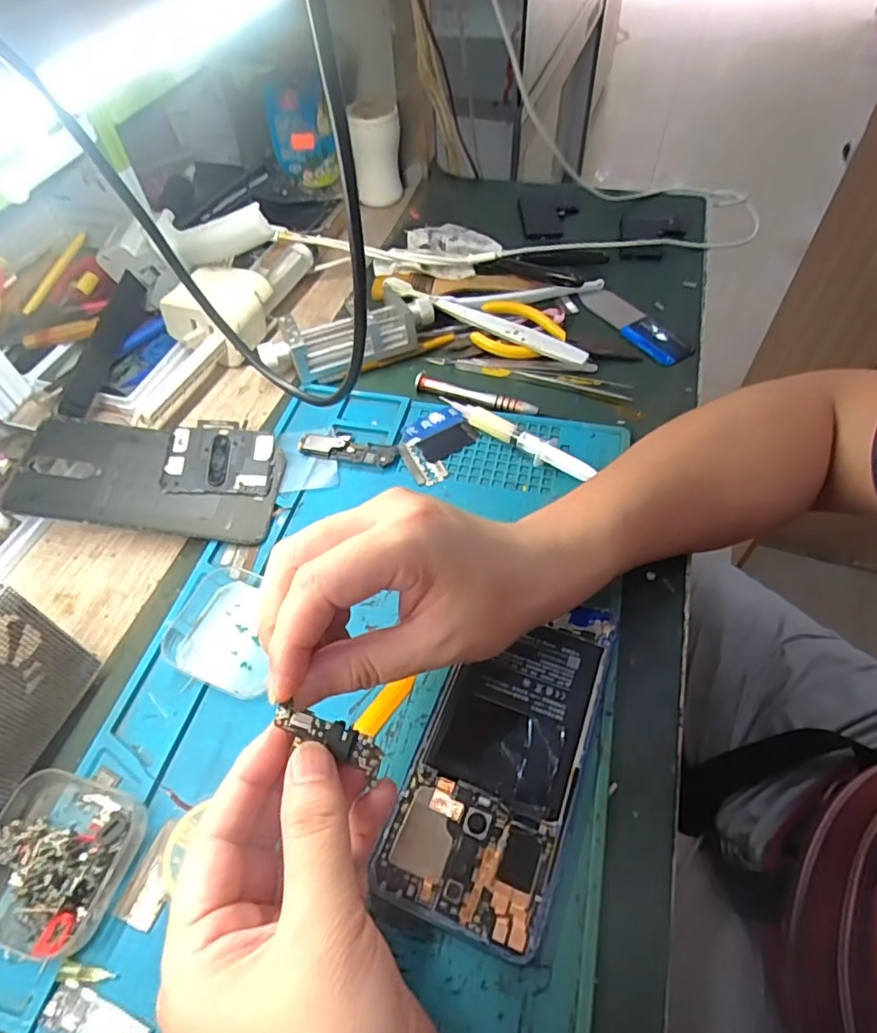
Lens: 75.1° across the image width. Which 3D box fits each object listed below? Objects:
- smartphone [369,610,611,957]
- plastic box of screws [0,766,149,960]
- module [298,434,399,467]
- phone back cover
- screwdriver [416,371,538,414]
[{"bbox_3d":[0.032,0.108,0.274,0.070,0.010,0.155,17,56,15],"label":"smartphone"},{"bbox_3d":[-0.169,0.147,0.247,0.065,0.021,0.063,6,54,7],"label":"plastic box of screws"},{"bbox_3d":[-0.062,-0.047,0.392,0.067,0.007,0.021,9,55,9],"label":"module"},{"bbox_3d":[-0.186,-0.029,0.371,0.159,0.006,0.082,8,64,-3],"label":"phone back cover"},{"bbox_3d":[0.027,-0.091,0.427,0.095,0.008,0.009,18,57,15],"label":"screwdriver"}]

